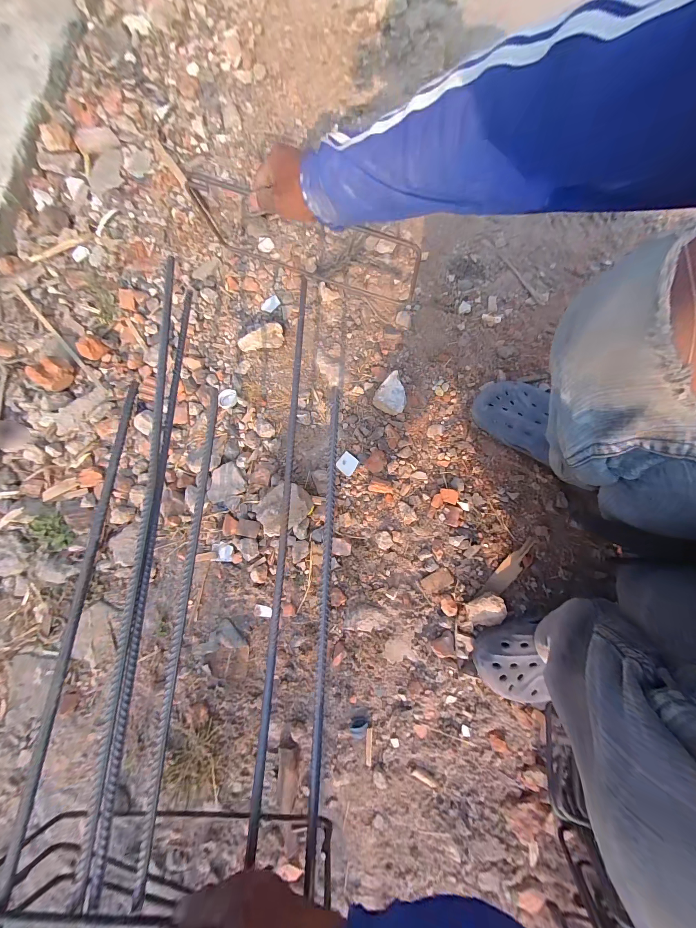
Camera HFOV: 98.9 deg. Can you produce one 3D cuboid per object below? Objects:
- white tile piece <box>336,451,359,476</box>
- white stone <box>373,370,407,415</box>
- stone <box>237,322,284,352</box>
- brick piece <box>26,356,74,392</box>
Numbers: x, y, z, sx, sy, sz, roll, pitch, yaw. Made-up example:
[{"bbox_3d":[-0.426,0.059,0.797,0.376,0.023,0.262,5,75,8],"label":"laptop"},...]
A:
[{"bbox_3d":[-0.001,0.000,0.549,0.036,0.004,0.036,39,95,14],"label":"white tile piece"},{"bbox_3d":[0.085,-0.128,0.565,0.058,0.032,0.073,39,82,9],"label":"white stone"},{"bbox_3d":[-0.178,-0.258,0.610,0.091,0.046,0.045,-7,79,-2],"label":"stone"},{"bbox_3d":[-0.581,-0.175,0.588,0.075,0.047,0.047,-35,82,-7],"label":"brick piece"}]

